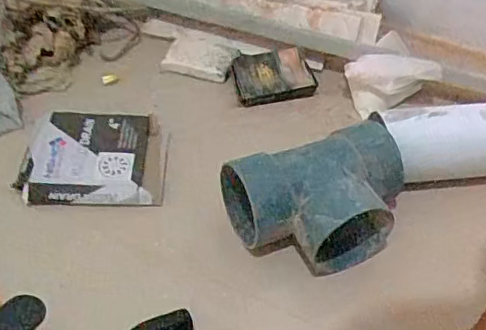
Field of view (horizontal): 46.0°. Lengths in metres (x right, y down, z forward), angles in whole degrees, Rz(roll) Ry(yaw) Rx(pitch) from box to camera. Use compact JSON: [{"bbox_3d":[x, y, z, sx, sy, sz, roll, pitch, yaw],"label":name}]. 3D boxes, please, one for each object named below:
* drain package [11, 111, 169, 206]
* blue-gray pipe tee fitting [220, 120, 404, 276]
[{"bbox_3d":[-0.152,-0.010,0.589,0.140,0.022,0.117,0,45,-3],"label":"drain package"},{"bbox_3d":[0.072,0.037,0.526,0.163,0.082,0.103,-18,49,-19],"label":"blue-gray pipe tee fitting"}]

